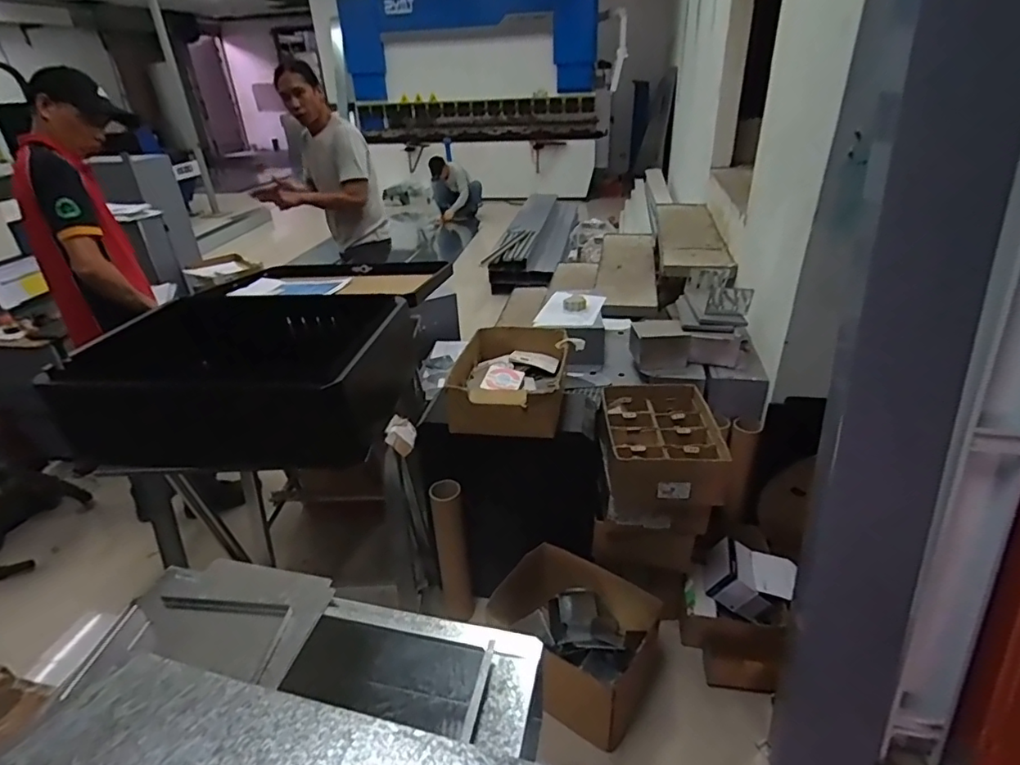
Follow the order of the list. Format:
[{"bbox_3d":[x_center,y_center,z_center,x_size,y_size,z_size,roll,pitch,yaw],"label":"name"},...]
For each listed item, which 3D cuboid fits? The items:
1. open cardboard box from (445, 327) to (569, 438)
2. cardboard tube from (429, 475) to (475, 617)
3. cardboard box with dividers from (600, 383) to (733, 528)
[{"bbox_3d":[-0.004,-0.015,1.537,0.317,0.128,0.389,3,30,9],"label":"open cardboard box"},{"bbox_3d":[-0.170,0.507,1.616,0.094,0.469,0.079,-5,30,-3],"label":"cardboard tube"},{"bbox_3d":[0.419,0.207,1.547,0.320,0.223,0.398,-1,30,3],"label":"cardboard box with dividers"}]

